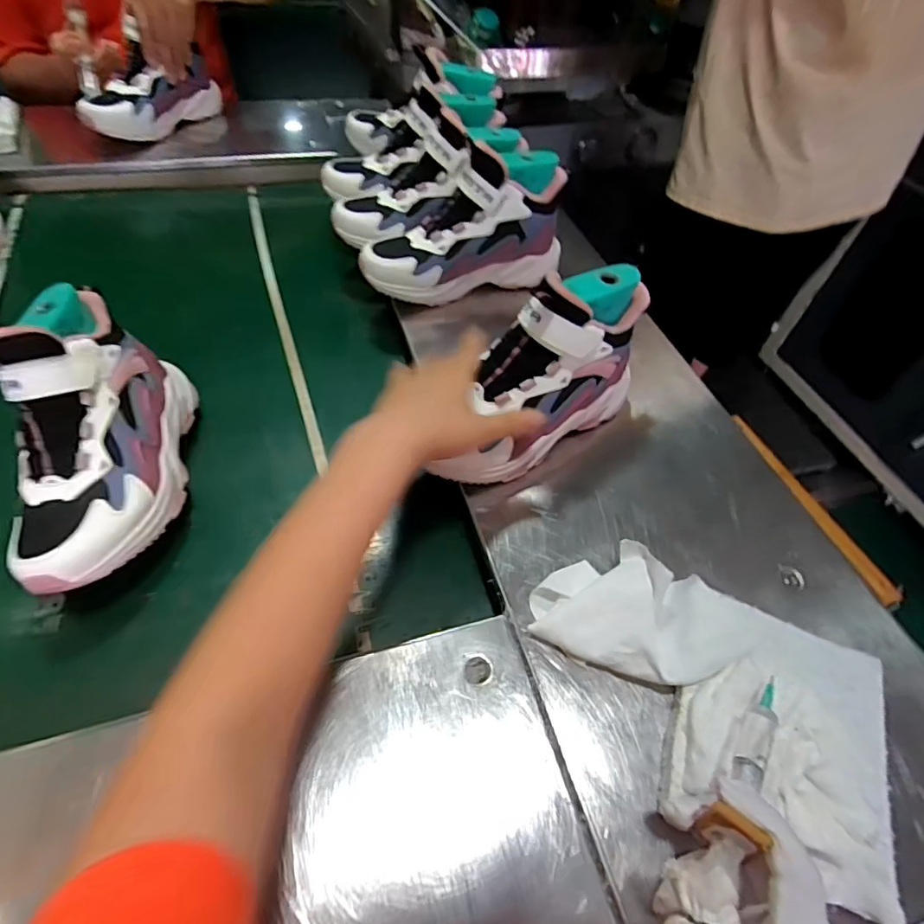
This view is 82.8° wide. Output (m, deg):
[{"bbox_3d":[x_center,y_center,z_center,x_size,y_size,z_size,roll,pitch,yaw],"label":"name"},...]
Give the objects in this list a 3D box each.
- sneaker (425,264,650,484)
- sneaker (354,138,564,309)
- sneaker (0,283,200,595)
[{"bbox_3d":[0.067,-0.077,0.444,0.202,0.140,0.068,-30,58,-24],"label":"sneaker"},{"bbox_3d":[0.003,-0.259,0.585,0.231,0.137,0.075,-19,56,-18],"label":"sneaker"},{"bbox_3d":[-0.287,-0.024,0.410,0.092,0.143,0.223,-7,53,-9],"label":"sneaker"}]

